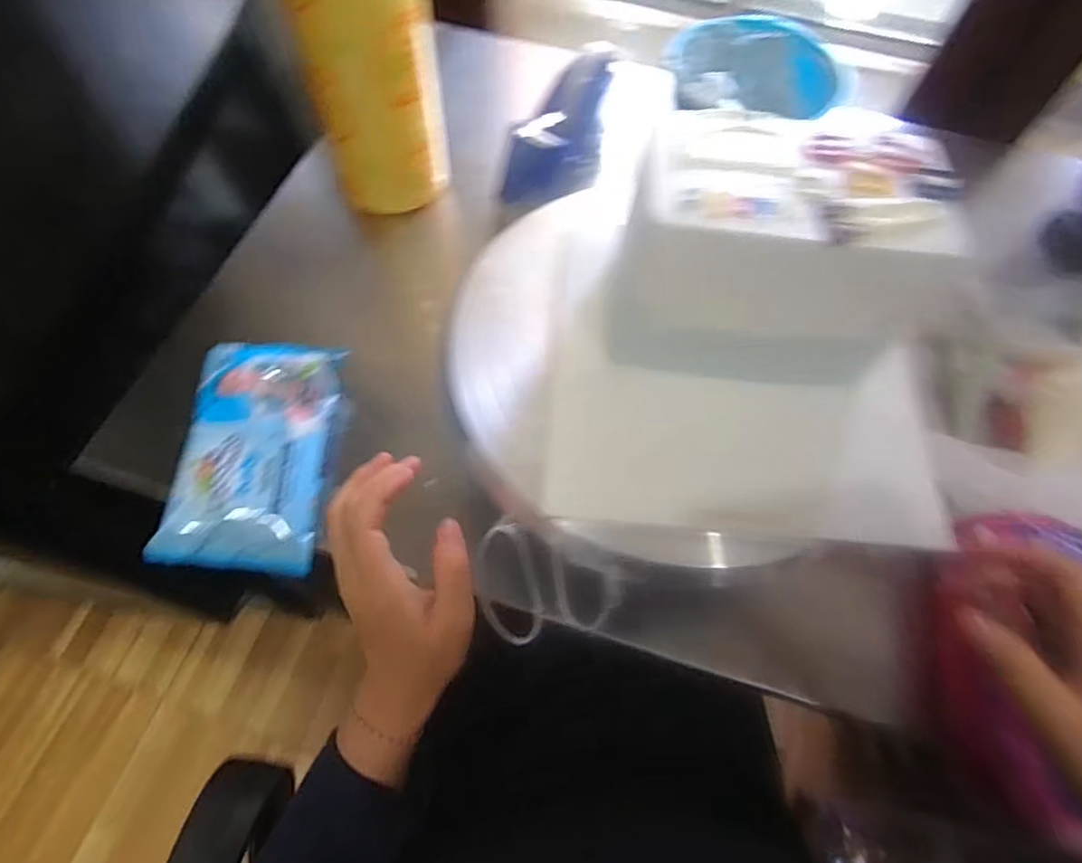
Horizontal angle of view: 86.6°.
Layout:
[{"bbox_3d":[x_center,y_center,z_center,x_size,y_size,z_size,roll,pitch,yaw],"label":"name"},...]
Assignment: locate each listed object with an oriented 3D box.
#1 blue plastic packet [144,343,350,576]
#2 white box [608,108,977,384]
[{"bbox_3d":[-0.217,0.014,0.443,0.109,0.043,0.175,4,63,1],"label":"blue plastic packet"},{"bbox_3d":[0.120,-0.093,0.306,0.164,0.110,0.083,10,63,5],"label":"white box"}]

